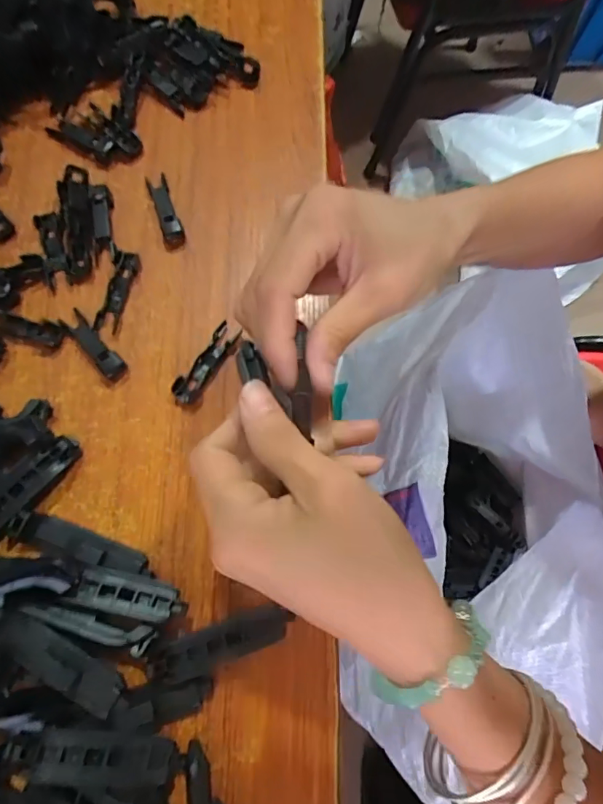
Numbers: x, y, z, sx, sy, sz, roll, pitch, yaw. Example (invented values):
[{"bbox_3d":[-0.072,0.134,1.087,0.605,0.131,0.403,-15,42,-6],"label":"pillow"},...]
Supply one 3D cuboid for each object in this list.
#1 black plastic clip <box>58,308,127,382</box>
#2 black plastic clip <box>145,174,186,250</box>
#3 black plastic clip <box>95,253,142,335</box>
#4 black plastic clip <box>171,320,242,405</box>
[{"bbox_3d":[-0.127,-0.036,0.275,0.013,0.010,0.053,-42,77,-11],"label":"black plastic clip"},{"bbox_3d":[-0.090,-0.127,0.301,0.013,0.011,0.056,-20,74,-5],"label":"black plastic clip"},{"bbox_3d":[-0.116,-0.070,0.286,0.015,0.008,0.052,11,74,4],"label":"black plastic clip"},{"bbox_3d":[-0.057,-0.023,0.272,0.016,0.010,0.055,31,76,9],"label":"black plastic clip"}]

